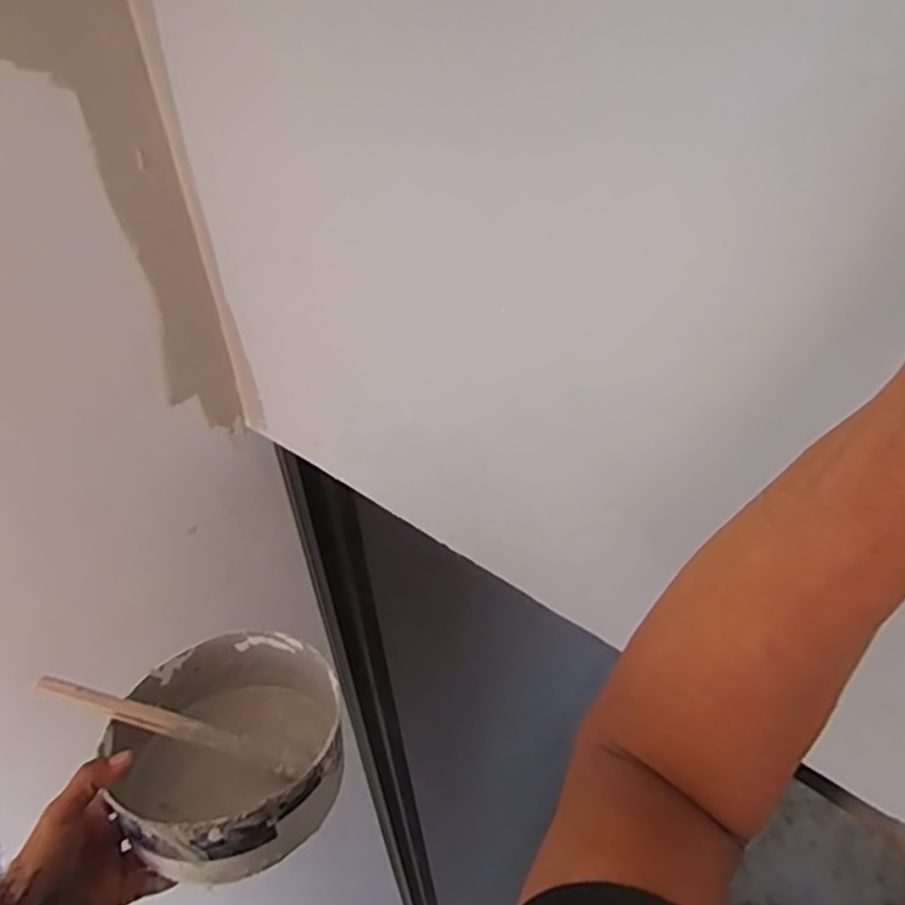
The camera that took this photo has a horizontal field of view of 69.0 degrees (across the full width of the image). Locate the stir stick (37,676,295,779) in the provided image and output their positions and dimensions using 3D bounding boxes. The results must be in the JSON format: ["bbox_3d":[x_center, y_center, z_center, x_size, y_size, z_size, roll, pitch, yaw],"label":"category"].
[{"bbox_3d":[-0.229,0.221,0.533,0.208,0.012,0.018,22,36,-5],"label":"stir stick"}]

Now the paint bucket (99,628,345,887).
[{"bbox_3d":[-0.176,0.242,0.546,0.167,0.081,0.173,-3,35,2],"label":"paint bucket"}]

